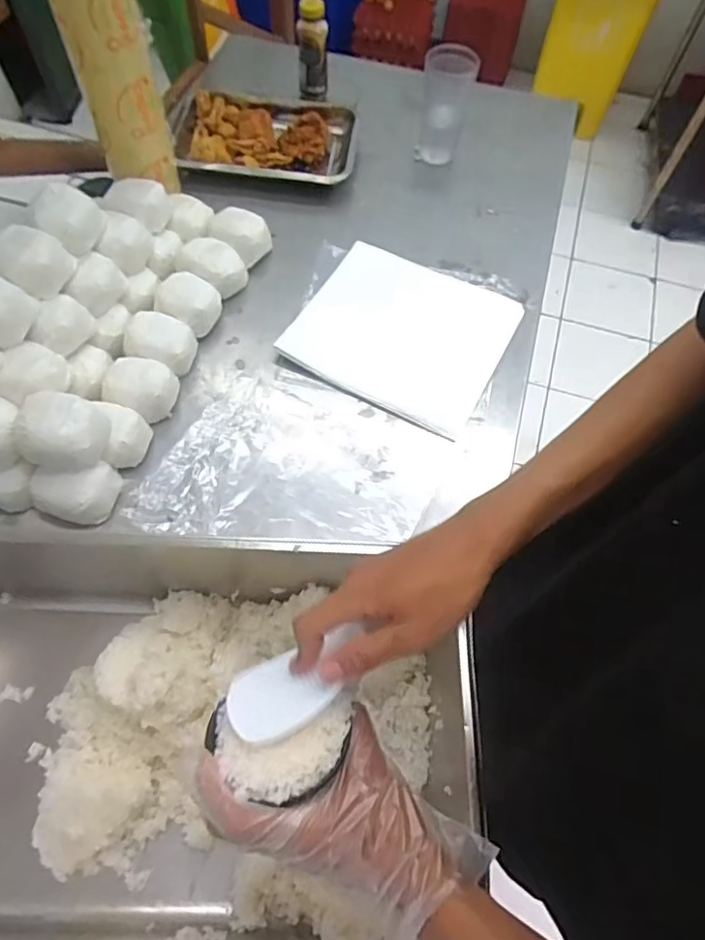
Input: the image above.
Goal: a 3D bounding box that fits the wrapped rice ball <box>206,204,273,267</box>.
[{"bbox_3d":[-0.166,-0.344,0.834,0.084,0.060,0.082,1,62,-2],"label":"wrapped rice ball"}]

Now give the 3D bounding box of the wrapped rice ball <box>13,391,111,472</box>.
[{"bbox_3d":[-0.313,-0.039,0.615,0.085,0.071,0.070,3,62,-1],"label":"wrapped rice ball"}]

